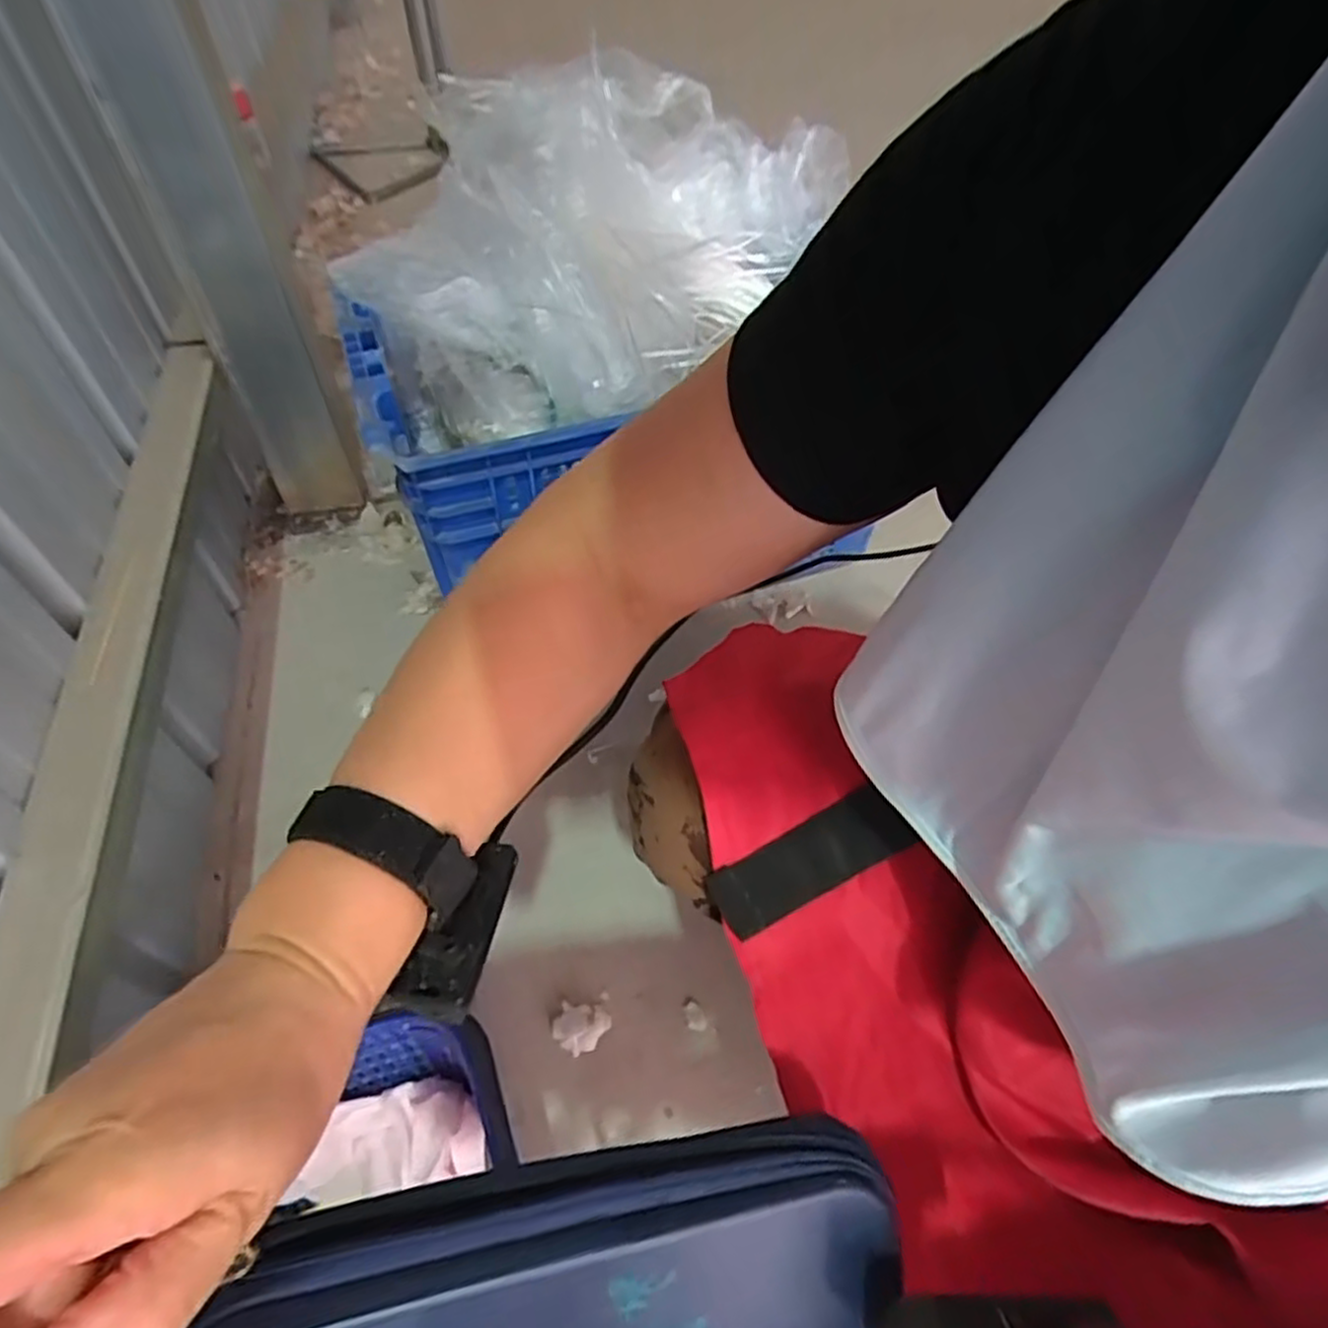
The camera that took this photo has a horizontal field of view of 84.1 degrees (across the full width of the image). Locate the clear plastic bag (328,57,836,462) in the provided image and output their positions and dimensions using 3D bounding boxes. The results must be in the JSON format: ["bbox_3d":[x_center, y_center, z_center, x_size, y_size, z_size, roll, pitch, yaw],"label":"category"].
[{"bbox_3d":[-0.061,-0.427,0.734,0.296,0.212,0.450,29,57,20],"label":"clear plastic bag"}]

